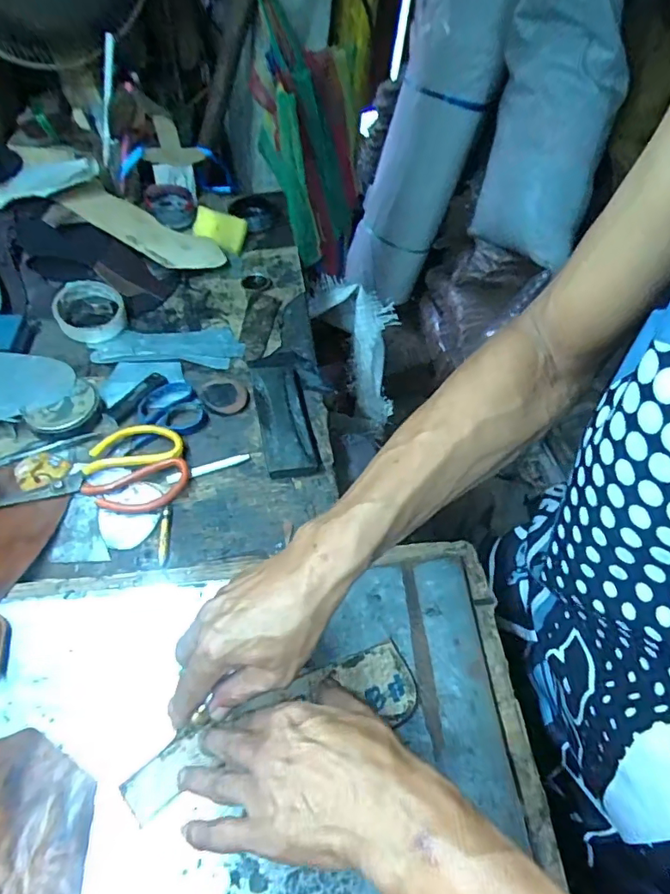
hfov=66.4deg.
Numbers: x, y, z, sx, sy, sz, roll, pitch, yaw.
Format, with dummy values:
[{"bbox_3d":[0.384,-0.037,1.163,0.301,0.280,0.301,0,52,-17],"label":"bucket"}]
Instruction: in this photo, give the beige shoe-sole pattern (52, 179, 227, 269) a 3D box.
[{"bbox_3d":[-0.280,-0.326,0.765,0.227,0.015,0.106,31,48,0],"label":"beige shoe-sole pattern"}]

